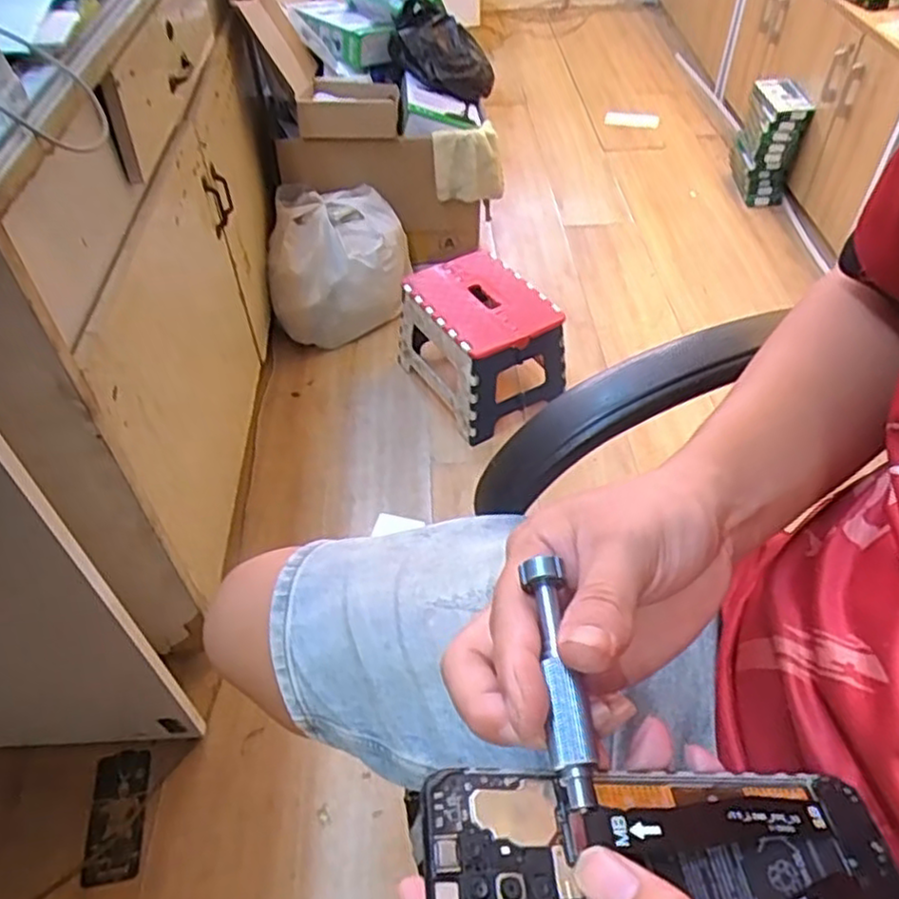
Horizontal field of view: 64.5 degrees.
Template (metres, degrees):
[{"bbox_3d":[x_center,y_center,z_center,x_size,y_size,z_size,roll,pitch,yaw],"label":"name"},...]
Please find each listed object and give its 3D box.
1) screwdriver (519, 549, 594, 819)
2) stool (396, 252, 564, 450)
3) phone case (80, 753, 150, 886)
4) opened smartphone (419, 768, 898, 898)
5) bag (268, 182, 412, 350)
[{"bbox_3d":[0.038,0.078,0.245,0.012,0.015,0.081,-6,56,-2],"label":"screwdriver"},{"bbox_3d":[0.062,-0.208,1.397,0.215,0.237,0.285,-24,52,-20],"label":"stool"},{"bbox_3d":[-0.436,0.477,0.932,0.070,0.009,0.160,-8,48,-6],"label":"phone case"},{"bbox_3d":[0.071,0.130,0.218,0.157,0.012,0.071,2,46,-15],"label":"opened smartphone"},{"bbox_3d":[-0.237,-0.406,1.552,0.295,0.224,0.286,-5,48,-4],"label":"bag"}]

